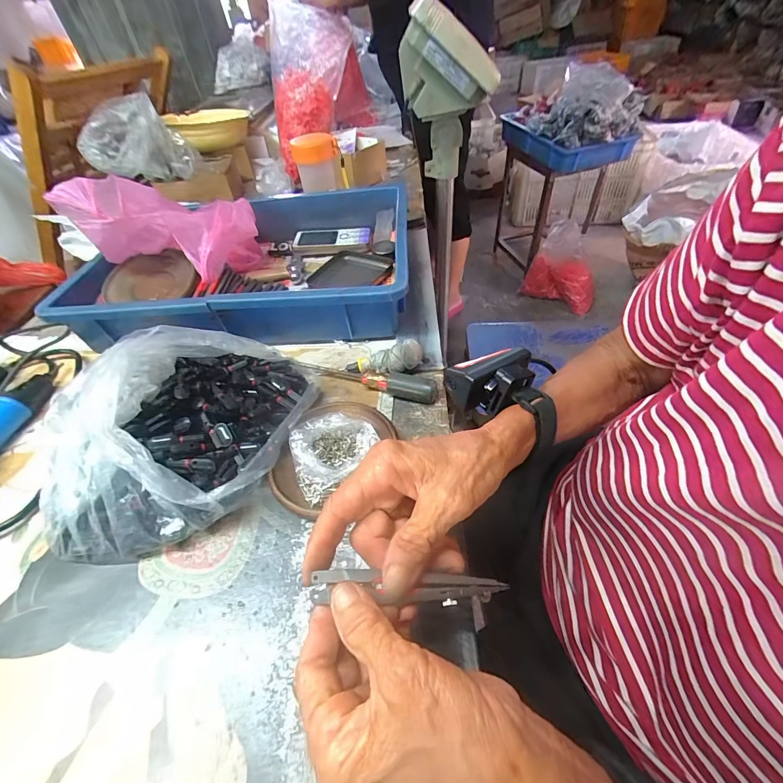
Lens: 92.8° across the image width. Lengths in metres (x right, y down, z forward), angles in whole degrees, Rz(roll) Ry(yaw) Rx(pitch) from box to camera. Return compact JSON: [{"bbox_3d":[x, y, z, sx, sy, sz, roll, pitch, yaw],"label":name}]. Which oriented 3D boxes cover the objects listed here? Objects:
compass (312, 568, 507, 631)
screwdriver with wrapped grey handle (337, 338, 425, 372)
[{"bbox_3d":[0.012,0.108,0.197,0.106,0.010,0.022,8,49,-9],"label":"compass"},{"bbox_3d":[-0.011,-0.033,0.412,0.088,0.024,0.028,-12,48,12],"label":"screwdriver with wrapped grey handle"}]

